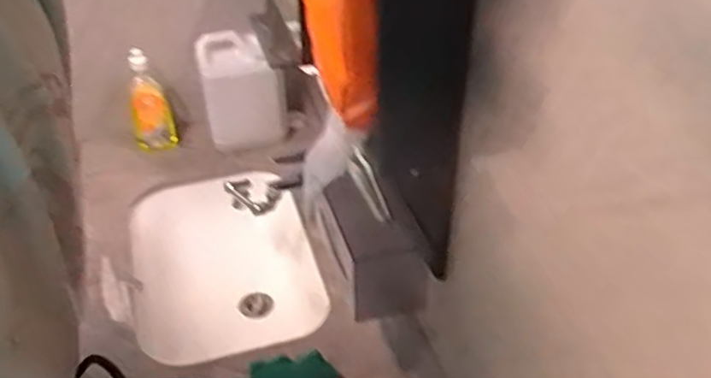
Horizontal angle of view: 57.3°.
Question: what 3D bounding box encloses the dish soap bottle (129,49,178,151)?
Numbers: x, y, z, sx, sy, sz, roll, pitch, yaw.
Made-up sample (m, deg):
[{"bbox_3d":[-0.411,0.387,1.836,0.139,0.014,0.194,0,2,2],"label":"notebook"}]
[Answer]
[{"bbox_3d":[-0.399,-0.163,1.258,0.069,0.195,0.059,-2,40,-2],"label":"dish soap bottle"}]

